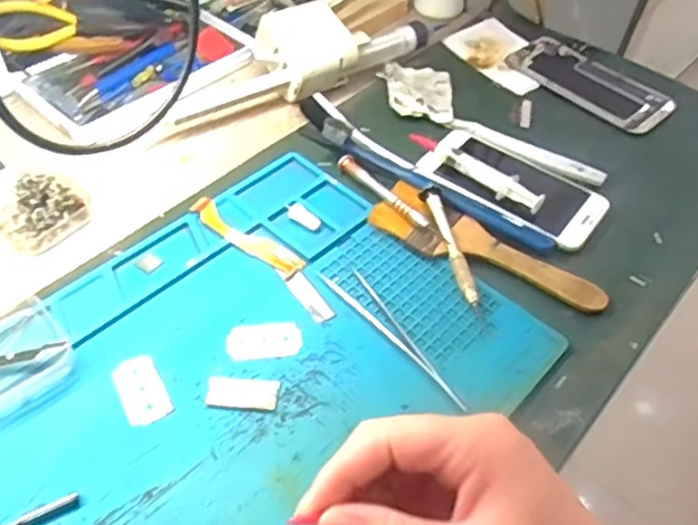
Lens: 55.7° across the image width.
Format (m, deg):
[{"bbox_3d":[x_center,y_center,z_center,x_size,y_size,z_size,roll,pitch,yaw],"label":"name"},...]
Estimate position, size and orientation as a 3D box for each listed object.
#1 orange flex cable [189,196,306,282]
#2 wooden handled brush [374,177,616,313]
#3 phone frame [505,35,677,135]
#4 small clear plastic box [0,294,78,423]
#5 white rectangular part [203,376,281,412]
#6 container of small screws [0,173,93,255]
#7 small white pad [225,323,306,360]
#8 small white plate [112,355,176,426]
[{"bbox_3d":[-0.070,-0.018,0.447,0.089,0.008,0.020,30,53,19],"label":"orange flex cable"},{"bbox_3d":[0.093,-0.009,0.449,0.163,0.012,0.047,28,52,18],"label":"wooden handled brush"},{"bbox_3d":[0.221,-0.165,0.605,0.070,0.013,0.147,-32,59,-28],"label":"phone frame"},{"bbox_3d":[-0.192,0.054,0.371,0.063,0.015,0.061,-35,60,-30],"label":"small clear plastic box"},{"bbox_3d":[-0.059,0.072,0.369,0.039,0.004,0.019,7,49,0],"label":"white rectangular part"},{"bbox_3d":[-0.211,-0.037,0.454,0.051,0.024,0.057,37,55,24],"label":"container of small screws"},{"bbox_3d":[-0.050,0.046,0.393,0.043,0.004,0.024,-3,49,-9],"label":"small white pad"},{"bbox_3d":[-0.115,0.069,0.366,0.023,0.004,0.042,-21,54,-22],"label":"small white plate"}]

